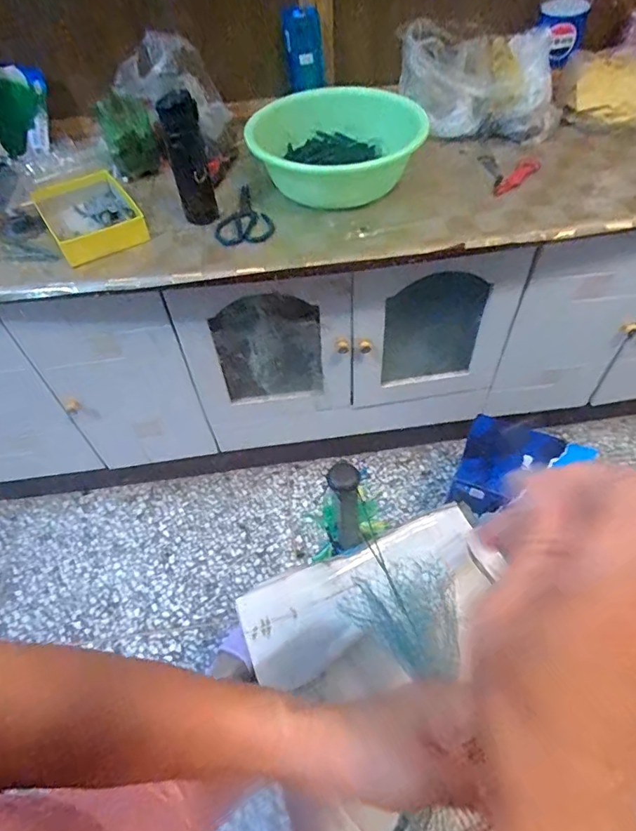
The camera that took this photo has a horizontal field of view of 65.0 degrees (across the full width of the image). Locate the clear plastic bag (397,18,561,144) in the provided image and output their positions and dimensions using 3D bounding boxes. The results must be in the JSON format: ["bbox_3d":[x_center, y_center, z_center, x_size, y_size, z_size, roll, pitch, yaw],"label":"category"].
[{"bbox_3d":[0.344,-0.710,1.071,0.331,0.174,0.117,15,56,16],"label":"clear plastic bag"}]

